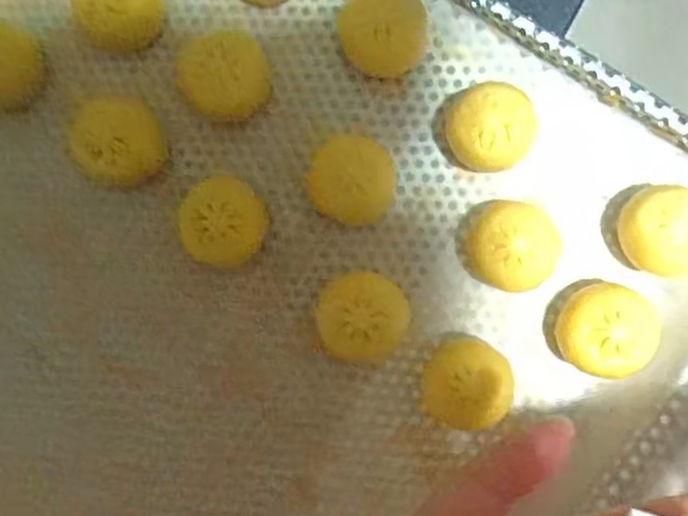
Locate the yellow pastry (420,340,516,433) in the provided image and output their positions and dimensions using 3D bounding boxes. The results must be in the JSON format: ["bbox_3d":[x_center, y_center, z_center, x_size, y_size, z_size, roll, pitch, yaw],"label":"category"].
[{"bbox_3d":[0.039,0.039,0.224,0.026,0.019,0.025,0,92,4],"label":"yellow pastry"}]

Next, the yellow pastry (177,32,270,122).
[{"bbox_3d":[-0.038,-0.058,0.230,0.026,0.021,0.026,-7,91,4],"label":"yellow pastry"}]

